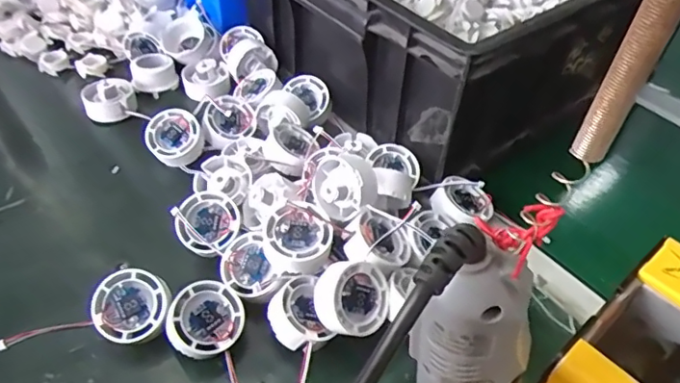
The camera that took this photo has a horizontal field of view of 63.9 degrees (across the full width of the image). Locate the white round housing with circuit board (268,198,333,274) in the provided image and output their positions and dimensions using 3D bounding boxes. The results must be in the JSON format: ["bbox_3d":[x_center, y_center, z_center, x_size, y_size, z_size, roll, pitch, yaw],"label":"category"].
[{"bbox_3d":[-0.032,0.037,0.438,0.051,0.027,0.051,2,62,-5],"label":"white round housing with circuit board"}]

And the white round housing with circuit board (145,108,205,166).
[{"bbox_3d":[-0.168,-0.055,0.559,0.055,0.023,0.054,0,78,-2],"label":"white round housing with circuit board"}]

